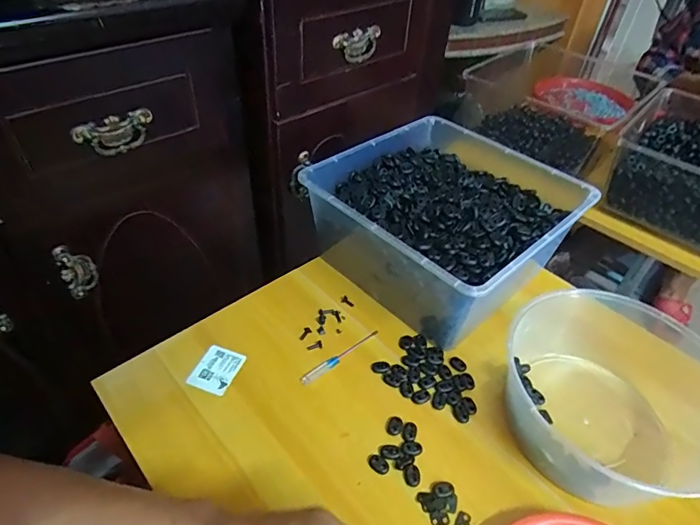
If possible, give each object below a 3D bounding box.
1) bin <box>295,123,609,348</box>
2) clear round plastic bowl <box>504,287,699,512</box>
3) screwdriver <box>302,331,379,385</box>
[{"bbox_3d":[0.139,-0.066,0.681,0.331,0.139,0.306,-32,54,-32],"label":"bin"},{"bbox_3d":[0.275,0.137,0.502,0.200,0.094,0.197,2,44,-2],"label":"clear round plastic bowl"},{"bbox_3d":[-0.010,0.113,0.568,0.119,0.010,0.011,-31,54,-31],"label":"screwdriver"}]

